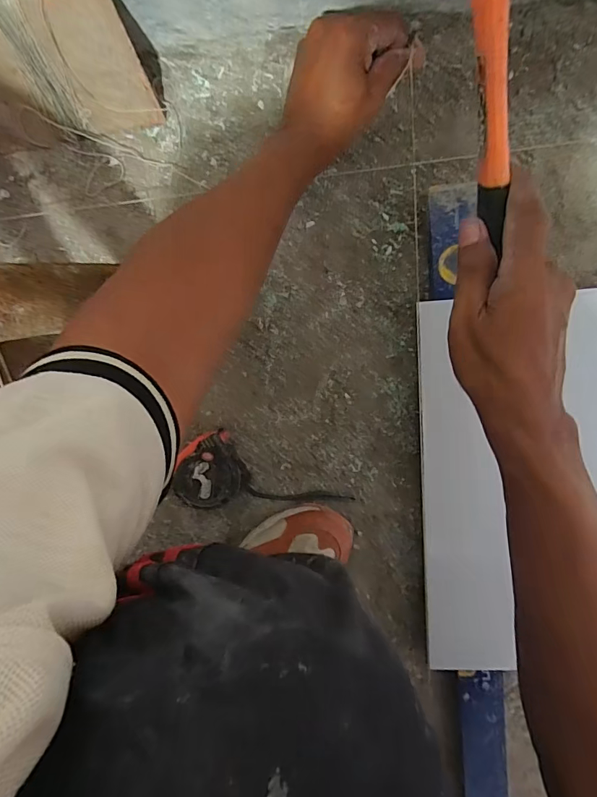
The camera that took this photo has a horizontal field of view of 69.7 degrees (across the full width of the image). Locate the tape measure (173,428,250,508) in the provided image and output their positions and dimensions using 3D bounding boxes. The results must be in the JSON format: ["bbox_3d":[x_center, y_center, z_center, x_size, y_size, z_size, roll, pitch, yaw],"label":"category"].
[{"bbox_3d":[-0.097,0.078,0.473,0.071,0.041,0.072,1,99,5],"label":"tape measure"}]

